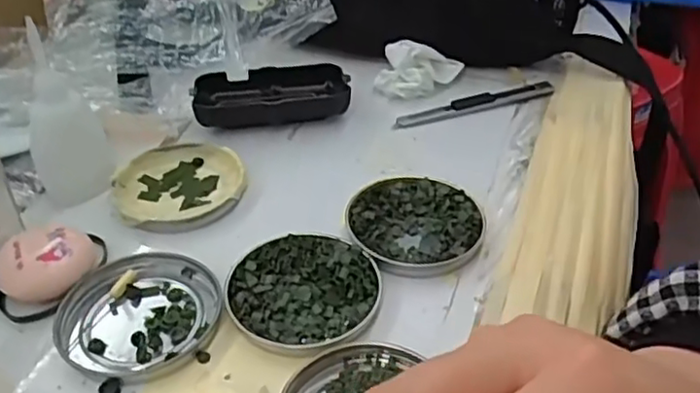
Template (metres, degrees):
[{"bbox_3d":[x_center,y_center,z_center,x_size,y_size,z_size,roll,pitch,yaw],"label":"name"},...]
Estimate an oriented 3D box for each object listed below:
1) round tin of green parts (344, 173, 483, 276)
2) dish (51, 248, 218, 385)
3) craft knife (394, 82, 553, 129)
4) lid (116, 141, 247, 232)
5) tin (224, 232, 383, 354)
[{"bbox_3d":[0.038,0.014,0.383,0.077,0.009,0.078,0,40,0],"label":"round tin of green parts"},{"bbox_3d":[-0.107,0.059,0.333,0.074,0.008,0.077,0,40,0],"label":"dish"},{"bbox_3d":[0.094,-0.069,0.491,0.128,0.010,0.013,-13,41,-15],"label":"craft knife"},{"bbox_3d":[-0.107,-0.008,0.415,0.078,0.011,0.079,0,40,0],"label":"lid"},{"bbox_3d":[-0.024,0.048,0.343,0.077,0.009,0.076,0,40,0],"label":"tin"}]

